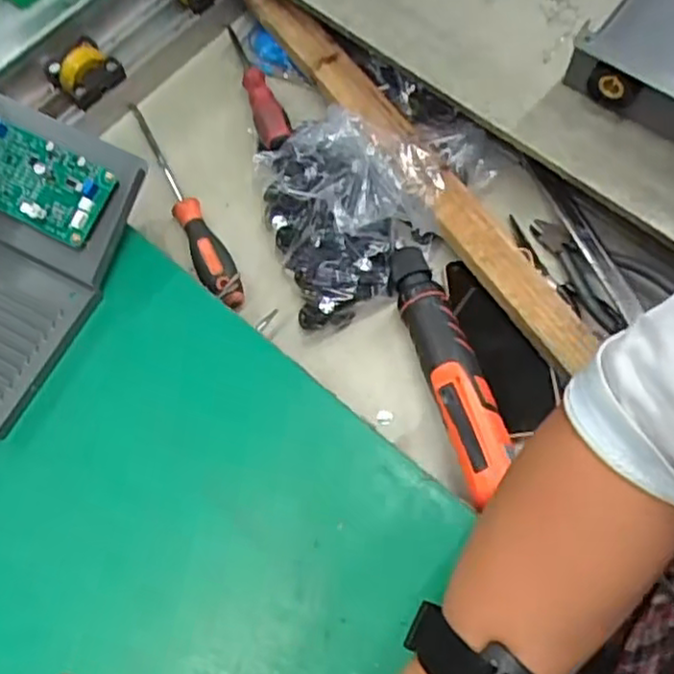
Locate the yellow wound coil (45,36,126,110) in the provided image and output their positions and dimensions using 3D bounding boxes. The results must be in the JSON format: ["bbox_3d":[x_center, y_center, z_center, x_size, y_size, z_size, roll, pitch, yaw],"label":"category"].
[{"bbox_3d":[-0.224,-0.235,0.637,0.053,0.027,0.058,-40,73,-11],"label":"yellow wound coil"}]

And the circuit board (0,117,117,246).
[{"bbox_3d":[-0.227,-0.118,0.514,0.133,0.011,0.058,26,88,11],"label":"circuit board"}]

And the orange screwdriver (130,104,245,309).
[{"bbox_3d":[-0.138,-0.124,0.630,0.029,0.036,0.230,-26,71,-7],"label":"orange screwdriver"}]

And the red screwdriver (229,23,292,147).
[{"bbox_3d":[-0.075,-0.231,0.659,0.025,0.024,0.174,-19,55,-4],"label":"red screwdriver"}]

